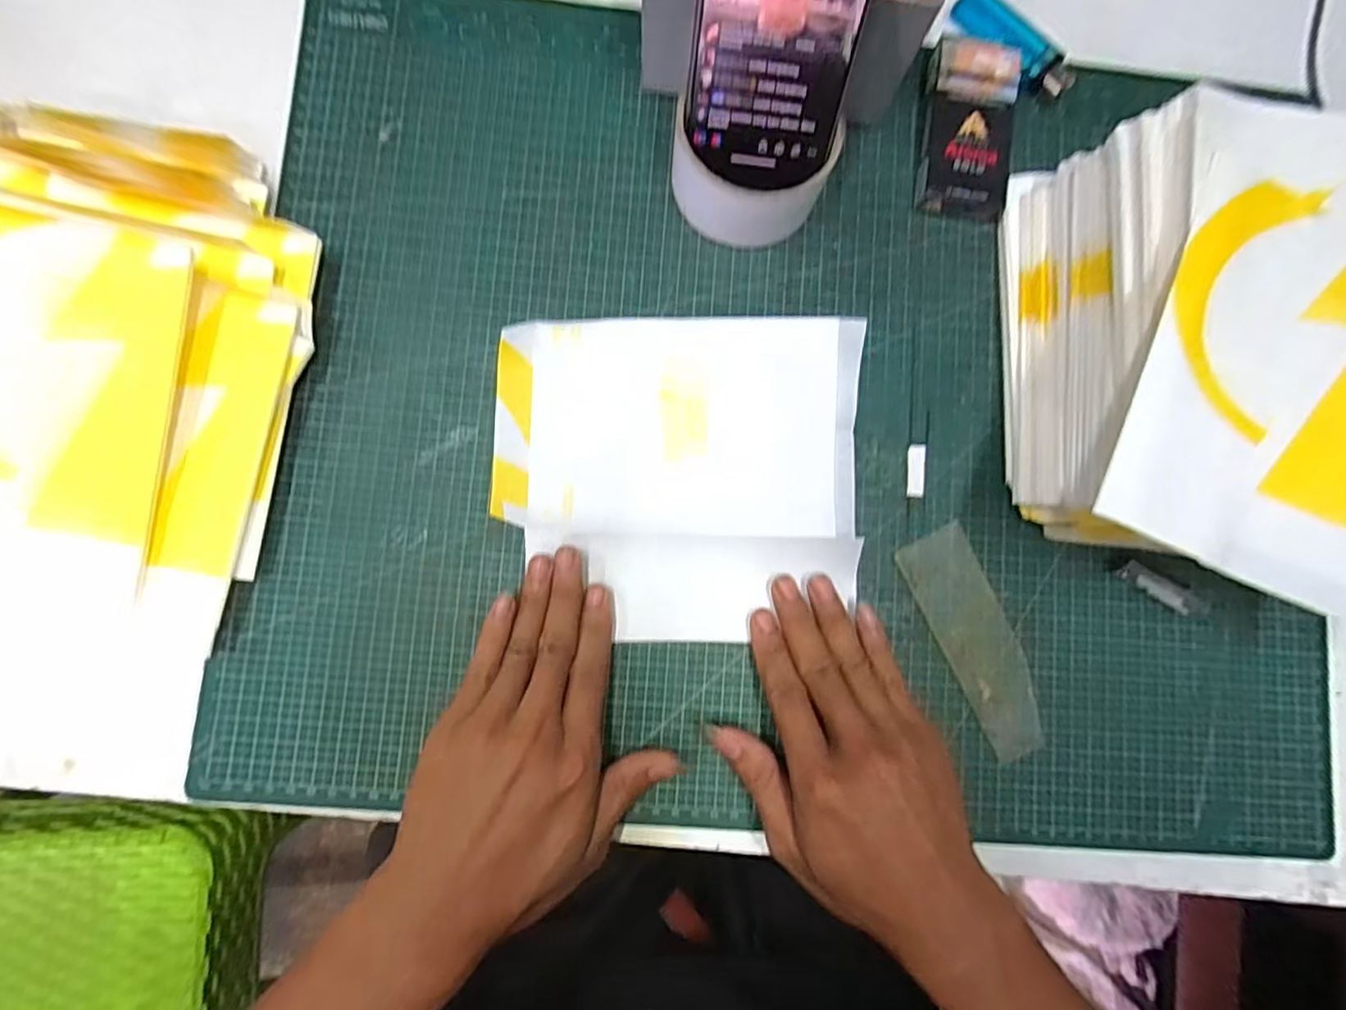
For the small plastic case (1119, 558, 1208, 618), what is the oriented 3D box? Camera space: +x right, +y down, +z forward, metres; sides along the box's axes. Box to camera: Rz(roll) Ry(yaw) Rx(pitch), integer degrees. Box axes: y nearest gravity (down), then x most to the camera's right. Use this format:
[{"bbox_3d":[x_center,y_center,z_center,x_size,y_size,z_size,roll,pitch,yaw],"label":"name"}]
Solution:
[{"bbox_3d":[0.265,0.046,0.339,0.052,0.005,0.013,29,82,0],"label":"small plastic case"}]

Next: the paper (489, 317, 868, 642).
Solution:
[{"bbox_3d":[0.004,-0.015,0.324,0.189,0.026,0.164,2,83,-4],"label":"paper"}]

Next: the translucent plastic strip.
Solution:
[{"bbox_3d":[0.165,0.073,0.335,0.042,0.004,0.122,-25,86,-6],"label":"translucent plastic strip"}]

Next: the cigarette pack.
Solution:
[{"bbox_3d":[0.168,-0.214,0.357,0.048,0.022,0.098,7,83,-3],"label":"cigarette pack"}]

